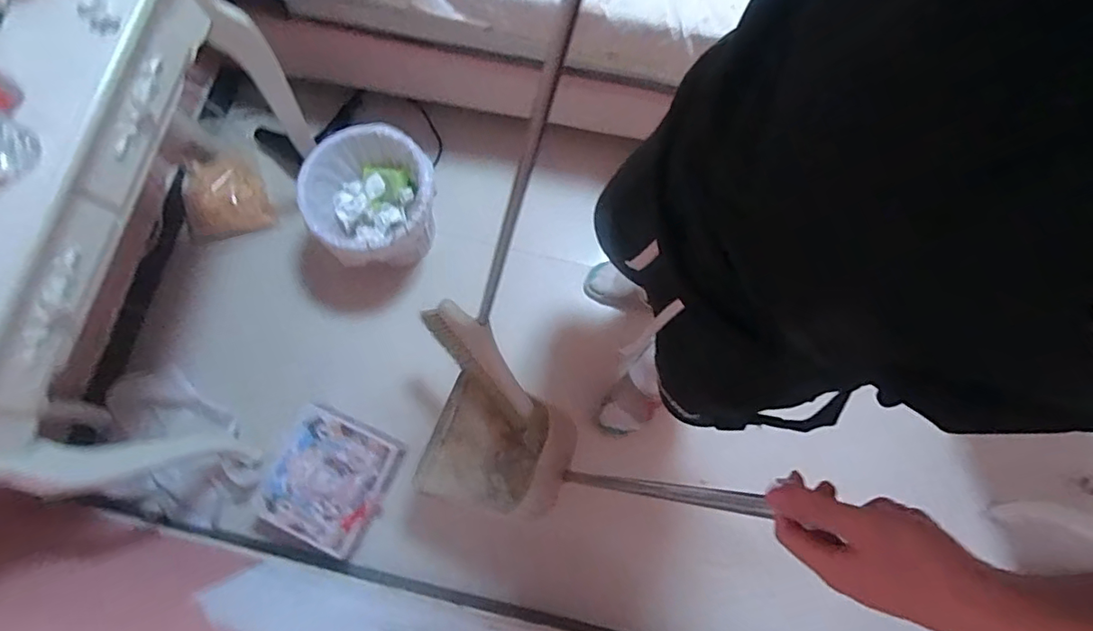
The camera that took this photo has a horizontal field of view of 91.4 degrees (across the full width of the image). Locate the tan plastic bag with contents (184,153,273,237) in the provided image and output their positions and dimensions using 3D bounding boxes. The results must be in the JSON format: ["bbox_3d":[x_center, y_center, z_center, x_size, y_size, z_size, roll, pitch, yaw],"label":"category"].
[{"bbox_3d":[-0.819,-0.300,1.342,0.189,0.103,0.181,-23,78,-5],"label":"tan plastic bag with contents"}]

